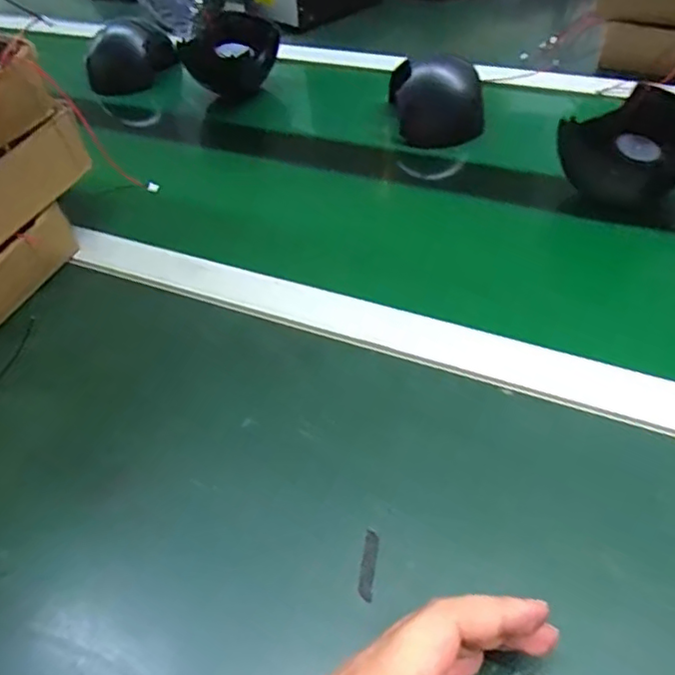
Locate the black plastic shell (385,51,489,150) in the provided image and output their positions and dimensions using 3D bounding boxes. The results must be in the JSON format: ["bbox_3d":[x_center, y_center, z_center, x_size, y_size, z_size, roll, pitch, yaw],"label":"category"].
[{"bbox_3d":[0.107,-0.251,0.658,0.109,0.085,0.064,-2,46,6],"label":"black plastic shell"}]

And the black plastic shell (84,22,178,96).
[{"bbox_3d":[-0.277,-0.371,0.825,0.121,0.079,0.052,-16,46,-8],"label":"black plastic shell"}]

